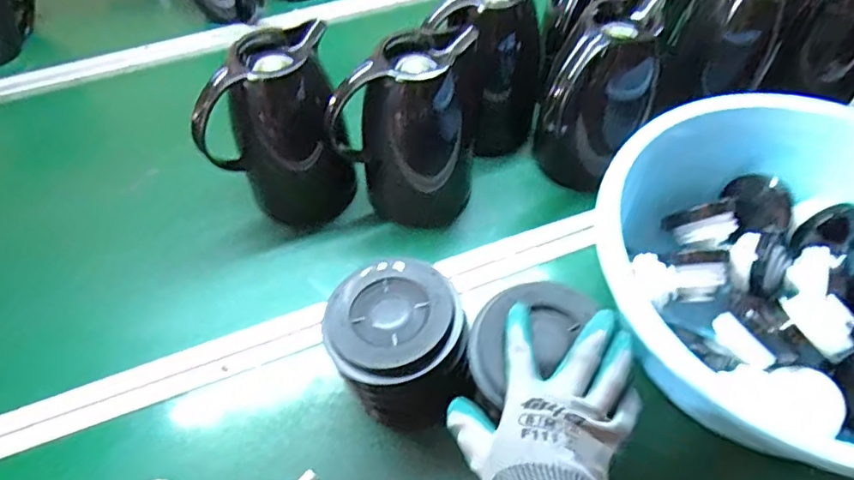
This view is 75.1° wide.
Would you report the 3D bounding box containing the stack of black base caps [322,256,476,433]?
[{"bbox_3d":[-0.028,0.100,0.509,0.117,0.109,0.122,-20,56,-13],"label":"stack of black base caps"}]

